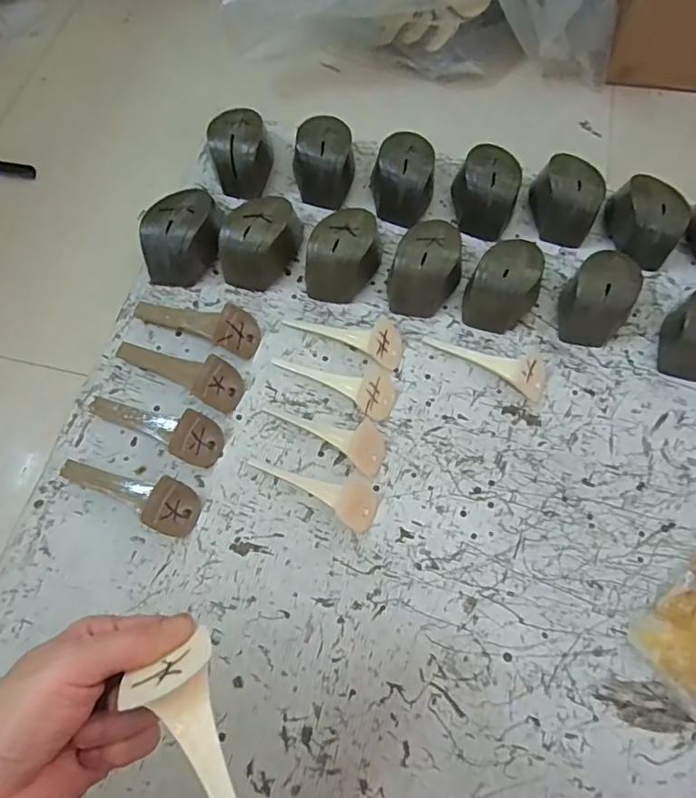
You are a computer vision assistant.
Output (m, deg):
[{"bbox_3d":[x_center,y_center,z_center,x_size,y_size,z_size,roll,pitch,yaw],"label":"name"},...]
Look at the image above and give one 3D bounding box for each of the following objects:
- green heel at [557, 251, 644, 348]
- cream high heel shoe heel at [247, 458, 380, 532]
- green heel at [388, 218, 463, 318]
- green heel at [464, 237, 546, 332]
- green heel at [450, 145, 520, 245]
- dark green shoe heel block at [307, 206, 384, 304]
[{"bbox_3d":[0.270,-0.112,0.590,0.071,0.063,0.101,23,70,10],"label":"green heel"},{"bbox_3d":[-0.036,0.085,0.524,0.132,0.036,0.047,17,69,7],"label":"cream high heel shoe heel"},{"bbox_3d":[0.090,-0.146,0.605,0.072,0.065,0.105,20,69,9],"label":"green heel"},{"bbox_3d":[0.172,-0.125,0.594,0.068,0.064,0.095,27,70,11],"label":"green heel"},{"bbox_3d":[0.165,-0.249,0.646,0.076,0.063,0.092,22,70,9],"label":"green heel"},{"bbox_3d":[-0.002,-0.165,0.612,0.082,0.063,0.099,5,68,3],"label":"dark green shoe heel block"}]

